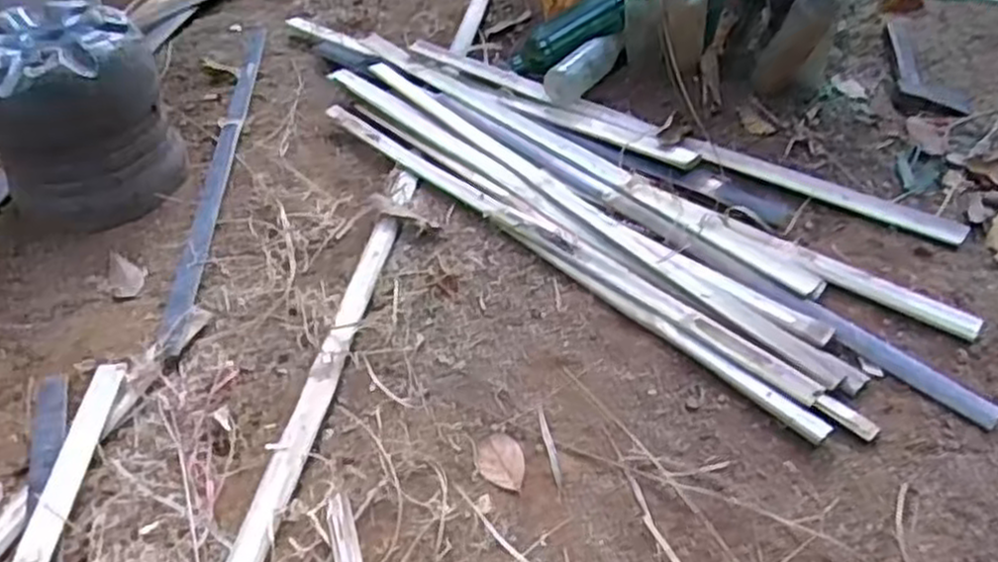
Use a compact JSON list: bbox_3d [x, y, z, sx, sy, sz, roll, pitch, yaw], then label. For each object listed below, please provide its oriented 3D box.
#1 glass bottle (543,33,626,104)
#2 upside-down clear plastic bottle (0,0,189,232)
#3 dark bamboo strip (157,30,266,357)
[{"bbox_3d":[0.137,-0.347,1.258,0.068,0.045,0.166,33,65,33],"label":"glass bottle"},{"bbox_3d":[-0.588,-0.224,1.108,0.234,0.253,0.194,-25,46,-23],"label":"upside-down clear plastic bottle"},{"bbox_3d":[-0.434,-0.203,1.241,0.038,0.011,0.864,-5,41,-3],"label":"dark bamboo strip"}]

